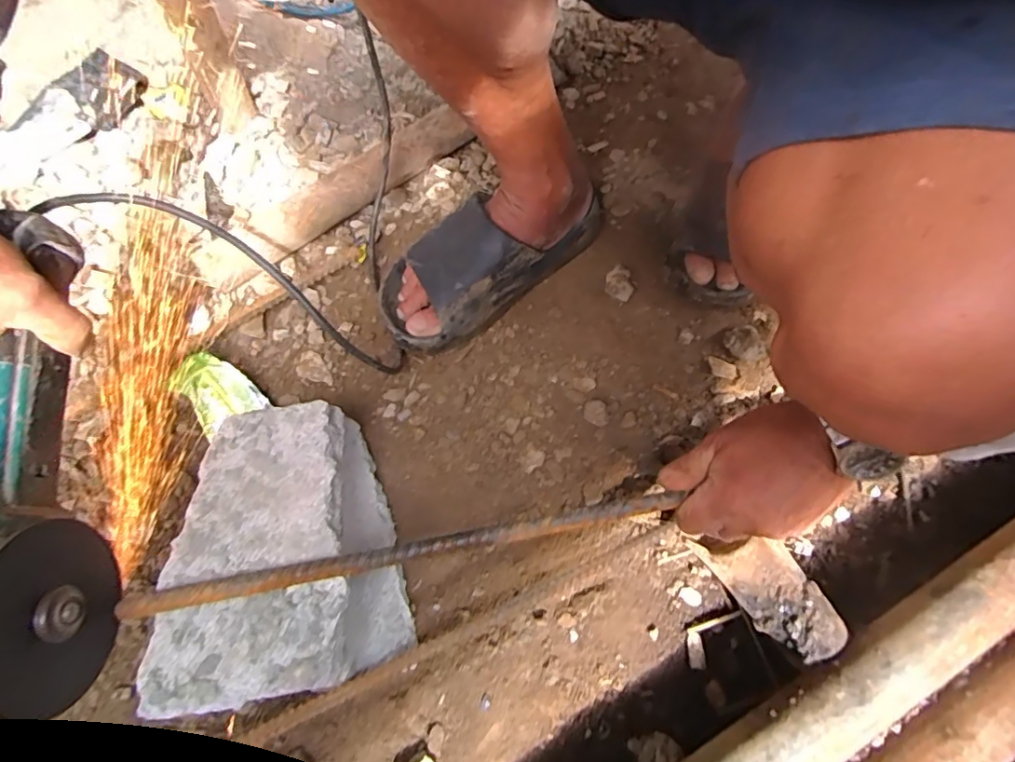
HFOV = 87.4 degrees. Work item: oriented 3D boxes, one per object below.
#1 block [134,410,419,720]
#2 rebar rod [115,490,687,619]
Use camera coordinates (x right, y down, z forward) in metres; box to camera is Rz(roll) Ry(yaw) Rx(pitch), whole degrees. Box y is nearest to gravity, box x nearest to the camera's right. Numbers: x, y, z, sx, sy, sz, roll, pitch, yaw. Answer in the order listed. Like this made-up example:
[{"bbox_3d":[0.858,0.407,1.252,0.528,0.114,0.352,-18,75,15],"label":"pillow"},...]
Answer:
[{"bbox_3d":[-0.166,0.125,0.401,0.139,0.114,0.190,-15,66,-5],"label":"block"},{"bbox_3d":[-0.063,0.111,0.343,0.350,0.008,0.013,-10,68,-4],"label":"rebar rod"}]

